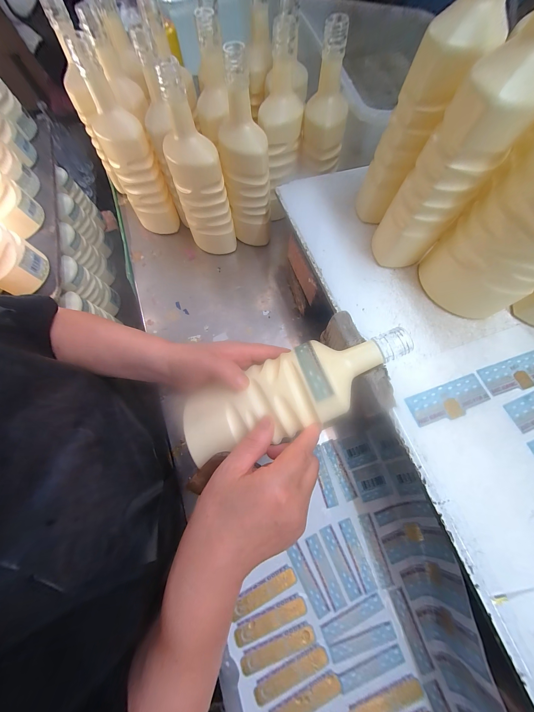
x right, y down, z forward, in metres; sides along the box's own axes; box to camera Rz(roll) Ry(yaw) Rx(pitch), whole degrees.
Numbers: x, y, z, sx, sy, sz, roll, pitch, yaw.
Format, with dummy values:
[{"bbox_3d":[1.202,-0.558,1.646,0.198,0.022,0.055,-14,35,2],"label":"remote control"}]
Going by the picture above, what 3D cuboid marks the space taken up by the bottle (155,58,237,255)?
[{"bbox_3d":[-0.110,-0.279,0.385,0.067,0.259,0.070,-42,75,-13],"label":"bottle"}]

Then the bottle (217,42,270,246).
[{"bbox_3d":[-0.037,-0.309,0.395,0.074,0.259,0.070,-8,70,-2],"label":"bottle"}]

